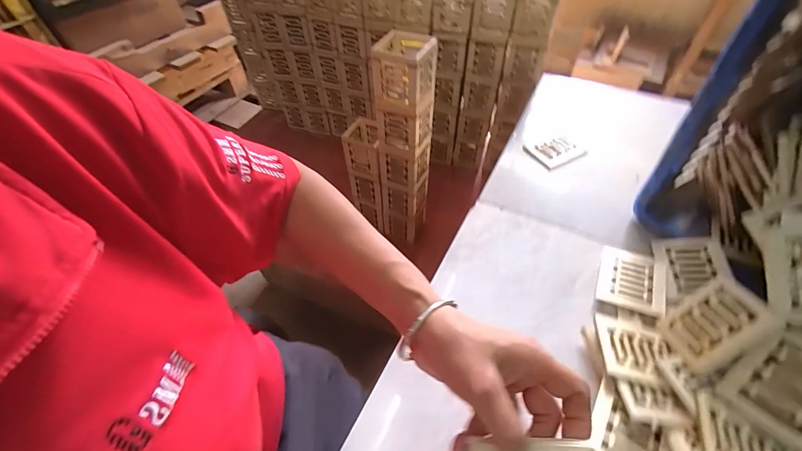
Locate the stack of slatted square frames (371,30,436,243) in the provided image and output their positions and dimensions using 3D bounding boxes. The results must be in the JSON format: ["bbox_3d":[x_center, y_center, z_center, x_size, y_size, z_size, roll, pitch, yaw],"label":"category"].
[{"bbox_3d":[0.009,-0.127,0.627,0.079,0.372,0.075,18,54,17],"label":"stack of slatted square frames"}]

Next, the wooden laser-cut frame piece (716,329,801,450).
[{"bbox_3d":[0.325,0.136,0.292,0.079,0.011,0.066,-55,39,8],"label":"wooden laser-cut frame piece"}]

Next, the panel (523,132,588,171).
[{"bbox_3d":[0.256,-0.124,0.578,0.088,0.010,0.065,-23,54,-17],"label":"panel"}]

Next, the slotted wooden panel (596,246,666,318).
[{"bbox_3d":[0.273,0.065,0.416,0.068,0.006,0.082,16,53,23],"label":"slotted wooden panel"}]

